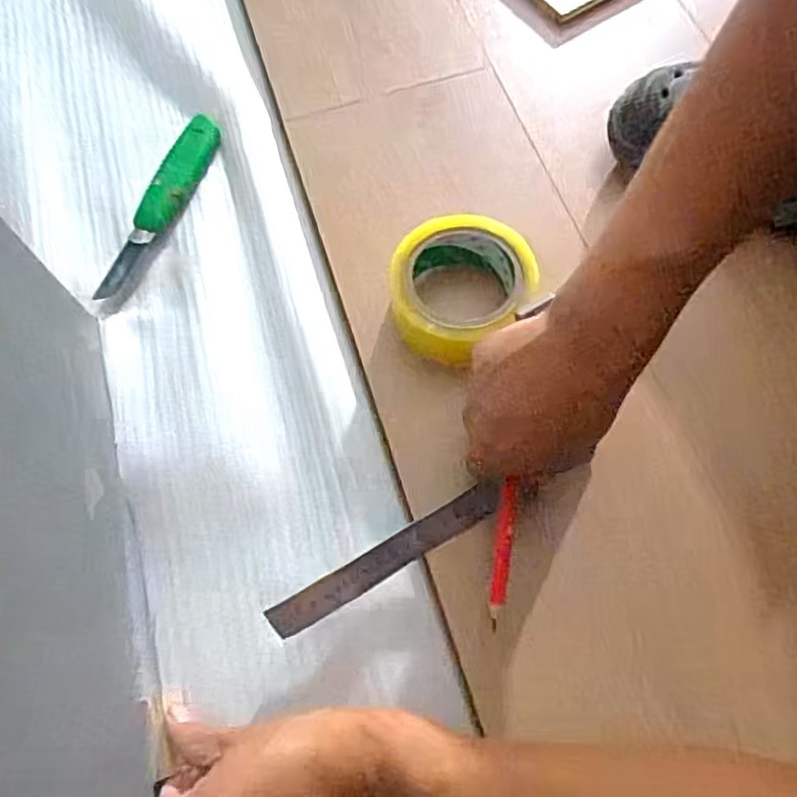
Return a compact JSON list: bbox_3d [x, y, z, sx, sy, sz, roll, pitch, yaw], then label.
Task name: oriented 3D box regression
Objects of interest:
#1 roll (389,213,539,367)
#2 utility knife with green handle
[{"bbox_3d":[0.044,-0.082,0.493,0.096,0.053,0.116,36,72,17],"label":"roll"},{"bbox_3d":[-0.199,-0.163,0.544,0.029,0.023,0.194,18,71,8],"label":"utility knife with green handle"}]

